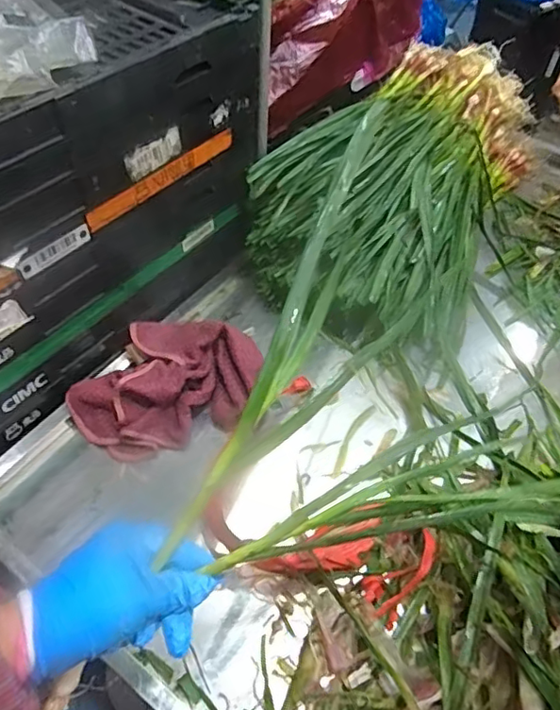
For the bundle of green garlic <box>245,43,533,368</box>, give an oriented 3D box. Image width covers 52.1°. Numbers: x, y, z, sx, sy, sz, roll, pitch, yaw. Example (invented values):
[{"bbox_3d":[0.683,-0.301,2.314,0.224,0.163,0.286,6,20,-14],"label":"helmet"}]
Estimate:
[{"bbox_3d":[0.188,-0.252,0.831,0.310,0.176,0.481,24,56,15],"label":"bundle of green garlic"}]

